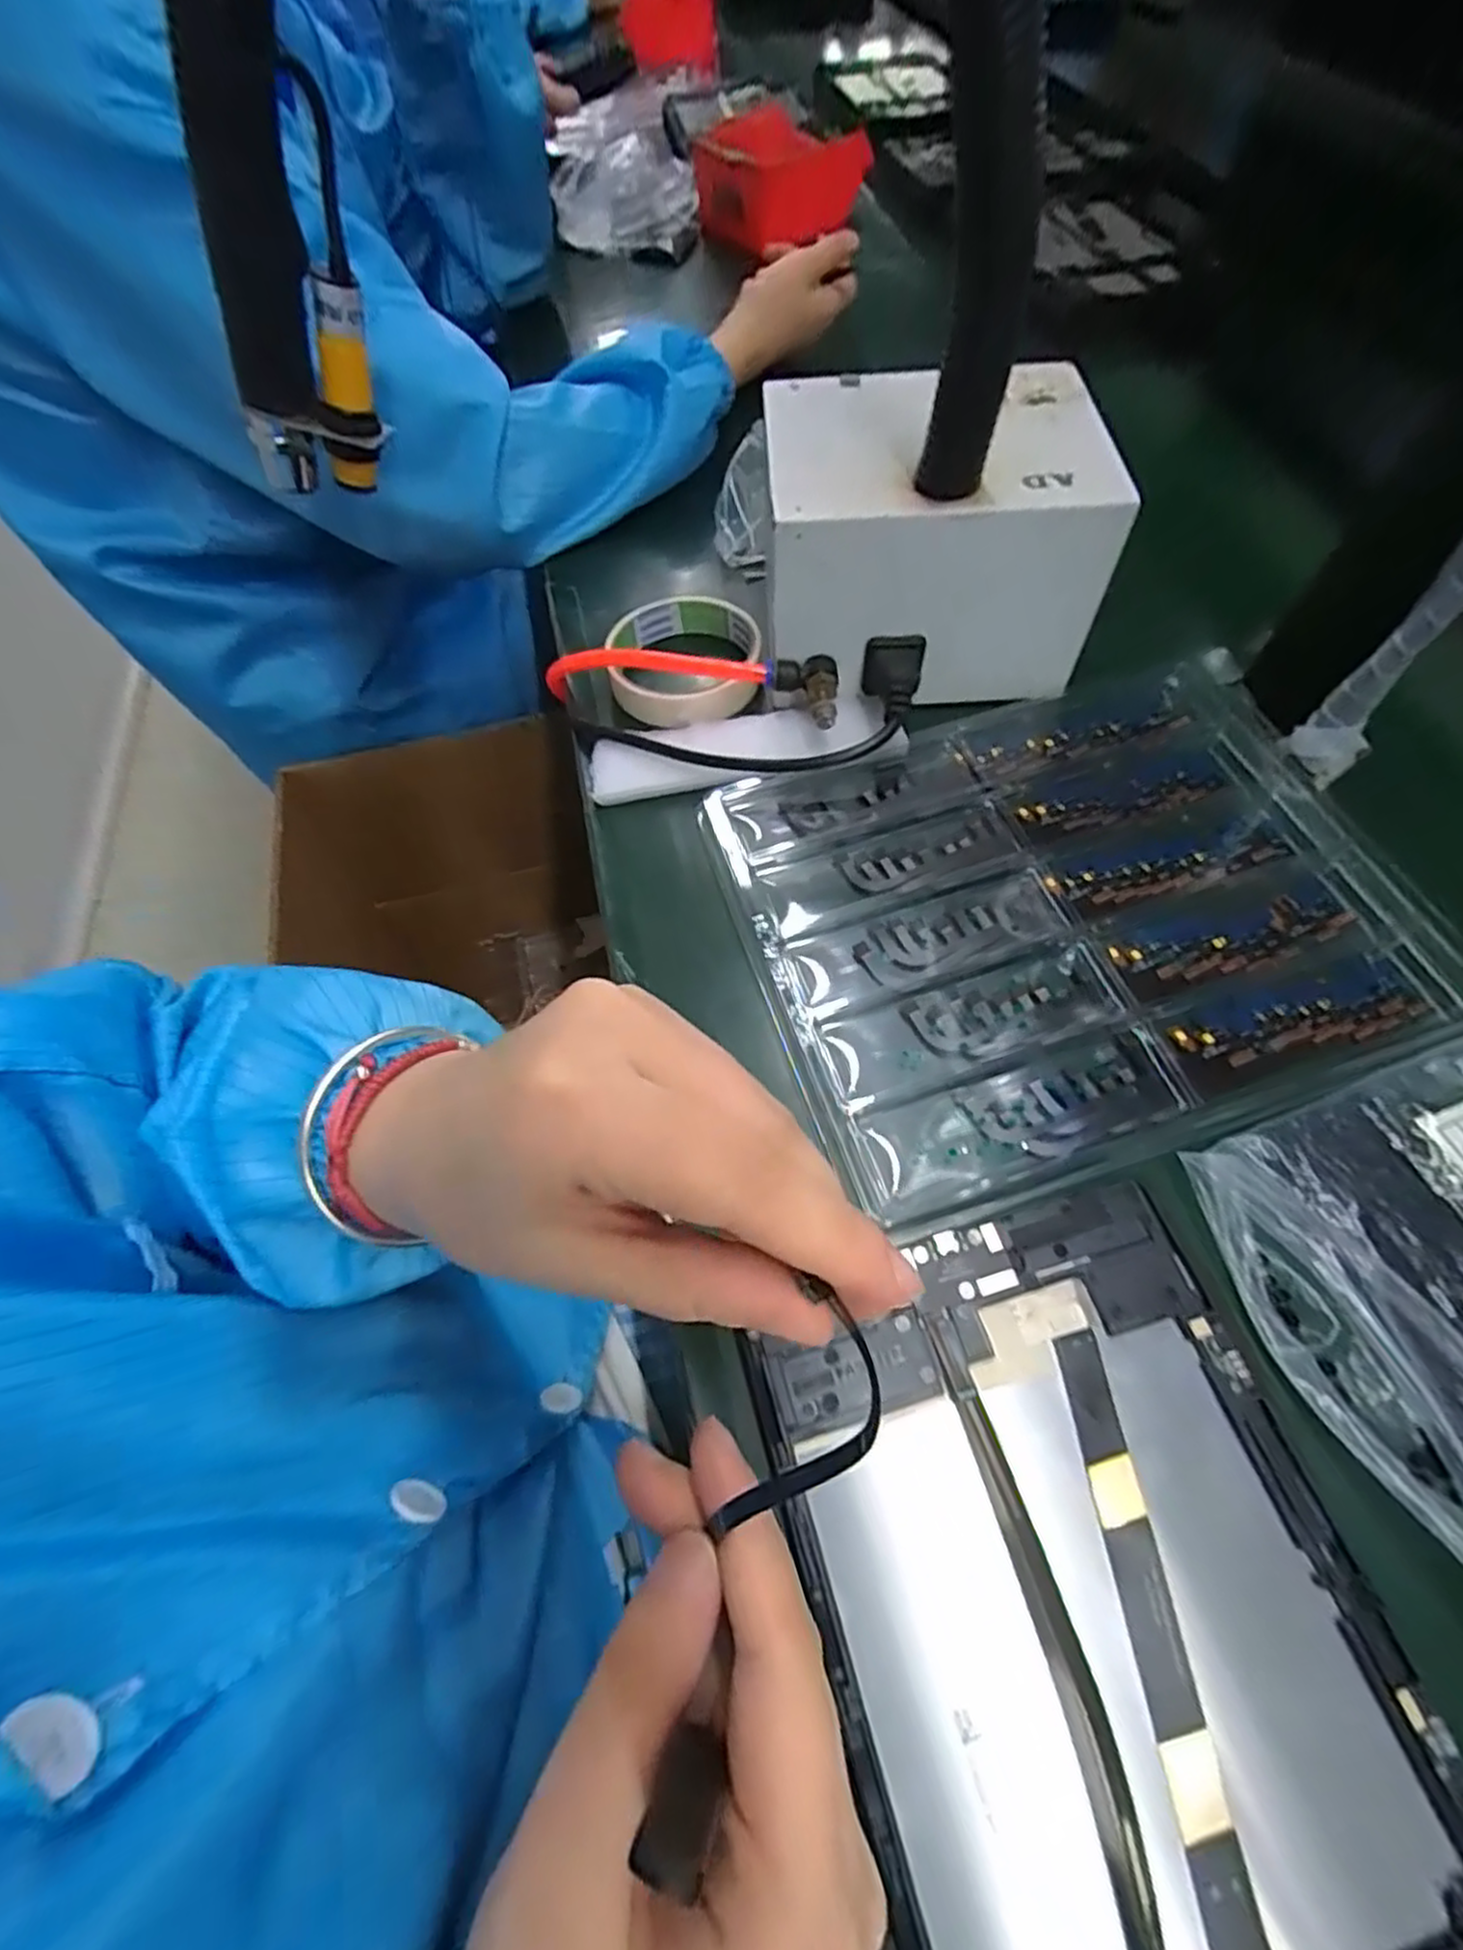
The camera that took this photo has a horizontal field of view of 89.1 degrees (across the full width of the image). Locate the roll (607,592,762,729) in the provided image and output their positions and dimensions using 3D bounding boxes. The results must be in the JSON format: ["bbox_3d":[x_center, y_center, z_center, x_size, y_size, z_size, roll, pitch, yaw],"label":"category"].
[{"bbox_3d":[-0.025,-0.172,0.408,0.081,0.023,0.089,-1,59,2],"label":"roll"}]

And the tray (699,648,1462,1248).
[{"bbox_3d":[0.151,-0.035,0.333,0.284,0.016,0.221,-18,60,-7],"label":"tray"}]

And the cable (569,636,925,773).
[{"bbox_3d":[0.005,-0.129,0.372,0.186,0.039,0.065,-3,59,1],"label":"cable"}]

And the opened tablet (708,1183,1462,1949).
[{"bbox_3d":[0.106,0.191,0.199,0.148,0.008,0.233,-16,60,-6],"label":"opened tablet"}]

